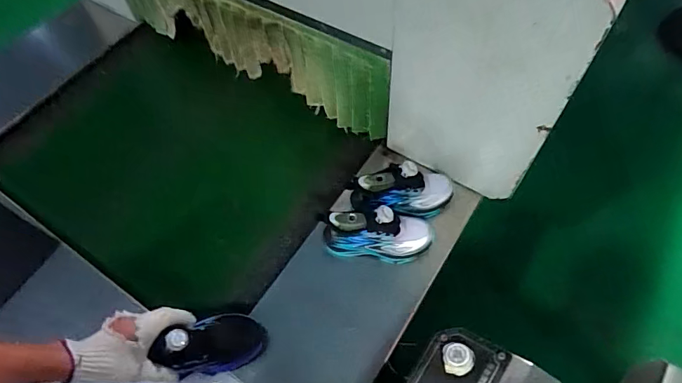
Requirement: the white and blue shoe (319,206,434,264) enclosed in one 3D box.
[{"bbox_3d":[0.065,0.072,0.749,0.196,0.103,0.083,-3,60,2],"label":"white and blue shoe"}]

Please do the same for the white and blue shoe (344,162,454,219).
[{"bbox_3d":[0.113,-0.002,0.780,0.194,0.096,0.078,-6,60,0],"label":"white and blue shoe"}]

